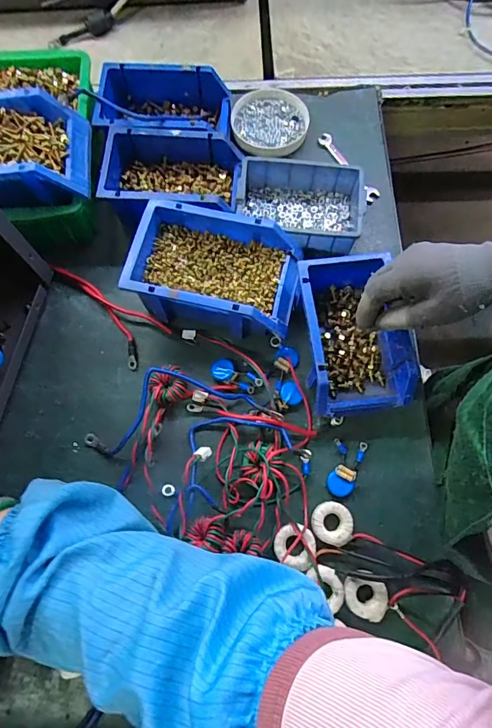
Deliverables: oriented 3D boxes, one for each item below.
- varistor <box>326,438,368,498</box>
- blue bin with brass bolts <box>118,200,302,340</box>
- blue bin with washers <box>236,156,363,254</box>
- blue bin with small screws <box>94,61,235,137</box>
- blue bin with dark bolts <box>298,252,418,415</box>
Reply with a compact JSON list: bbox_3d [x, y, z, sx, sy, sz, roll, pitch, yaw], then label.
[{"bbox_3d":[0.106,0.111,0.457,0.032,0.012,0.059,15,74,5],"label":"varistor"},{"bbox_3d":[-0.034,-0.101,0.490,0.181,0.077,0.113,13,73,4],"label":"blue bin with brass bolts"},{"bbox_3d":[0.065,-0.191,0.528,0.147,0.046,0.103,7,73,2],"label":"blue bin with washers"},{"bbox_3d":[-0.106,-0.316,0.562,0.164,0.087,0.104,6,73,2],"label":"blue bin with small screws"},{"bbox_3d":[0.113,-0.030,0.465,0.096,0.067,0.157,-7,73,-2],"label":"blue bin with dark bolts"}]

